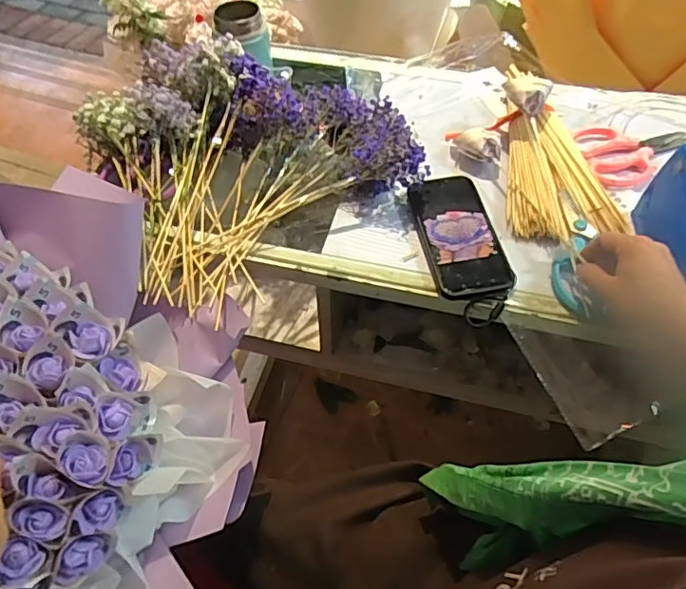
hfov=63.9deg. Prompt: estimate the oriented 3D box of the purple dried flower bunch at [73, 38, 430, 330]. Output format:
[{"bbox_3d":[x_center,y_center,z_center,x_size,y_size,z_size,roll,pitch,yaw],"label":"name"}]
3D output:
[{"bbox_3d":[-0.085,-0.160,0.617,0.352,0.115,0.298,-23,57,-16],"label":"purple dried flower bunch"}]

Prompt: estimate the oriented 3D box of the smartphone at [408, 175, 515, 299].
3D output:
[{"bbox_3d":[0.122,-0.065,0.587,0.077,0.017,0.161,-9,54,-6],"label":"smartphone"}]

